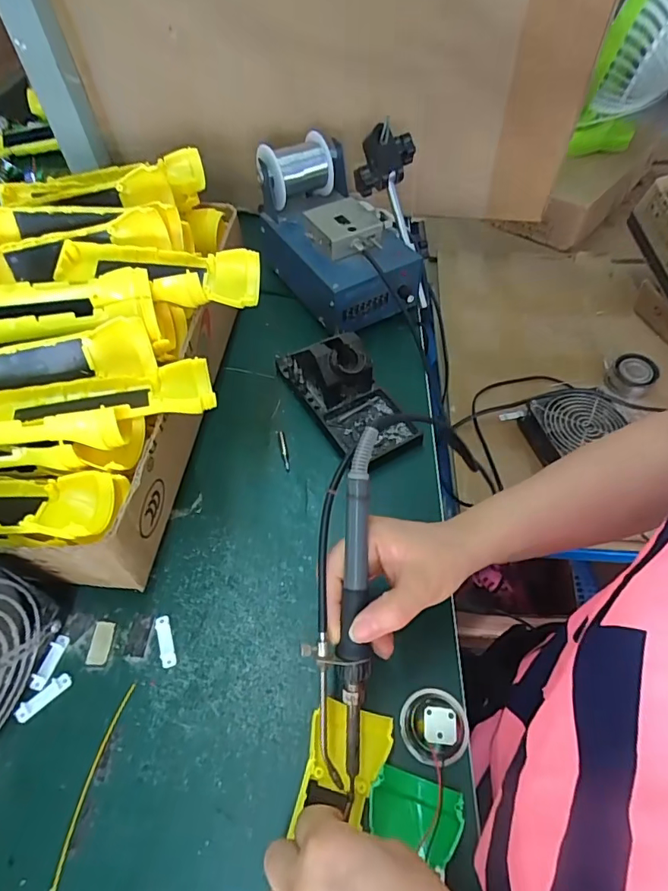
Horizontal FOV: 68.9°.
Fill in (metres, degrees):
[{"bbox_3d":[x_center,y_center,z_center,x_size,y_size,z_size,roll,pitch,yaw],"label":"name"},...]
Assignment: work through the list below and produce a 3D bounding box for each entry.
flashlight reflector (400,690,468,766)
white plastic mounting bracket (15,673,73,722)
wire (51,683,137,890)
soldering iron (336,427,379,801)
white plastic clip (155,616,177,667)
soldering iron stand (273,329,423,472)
[{"bbox_3d":[0.067,0.180,0.315,0.043,0.021,0.043,-1,54,1],"label":"flashlight reflector"},{"bbox_3d":[-0.202,0.174,0.338,0.038,0.004,0.013,-39,62,-23],"label":"white plastic mounting bracket"},{"bbox_3d":[-0.155,0.219,0.307,0.009,0.004,0.127,6,54,6],"label":"wire"},{"bbox_3d":[0.014,0.098,0.289,0.016,0.021,0.215,2,88,3],"label":"soldering iron"},{"bbox_3d":[-0.124,0.144,0.358,0.010,0.004,0.038,-18,55,-11],"label":"white plastic clip"},{"bbox_3d":[0.010,-0.058,0.459,0.073,0.072,0.158,-29,58,-18],"label":"soldering iron stand"}]

